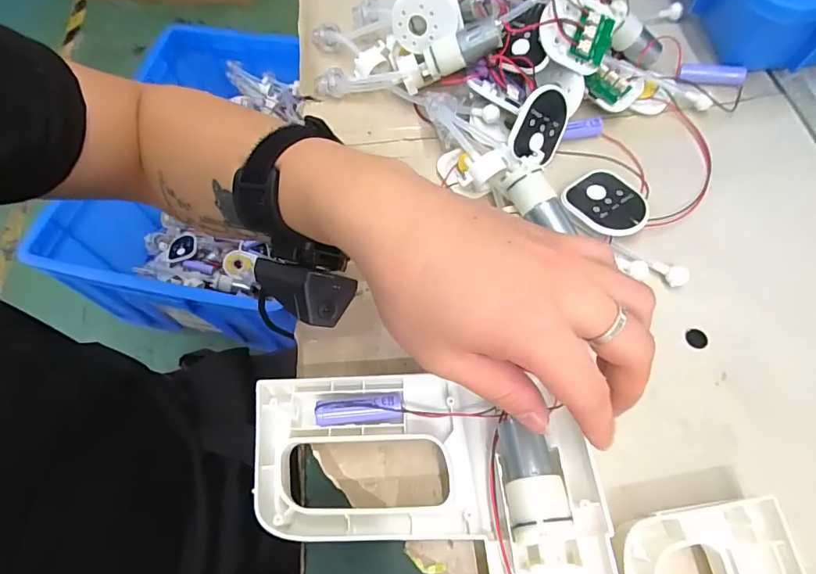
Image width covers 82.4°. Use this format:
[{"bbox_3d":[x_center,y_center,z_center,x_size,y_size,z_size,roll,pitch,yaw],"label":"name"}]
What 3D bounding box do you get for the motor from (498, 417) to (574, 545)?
[{"bbox_3d":[0.066,0.100,0.244,0.031,0.031,0.059,-4,64,0],"label":"motor"}]

